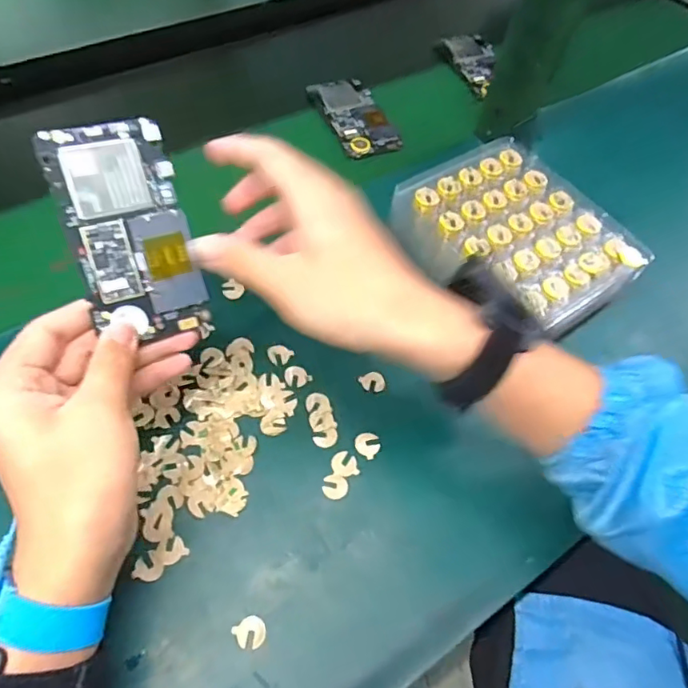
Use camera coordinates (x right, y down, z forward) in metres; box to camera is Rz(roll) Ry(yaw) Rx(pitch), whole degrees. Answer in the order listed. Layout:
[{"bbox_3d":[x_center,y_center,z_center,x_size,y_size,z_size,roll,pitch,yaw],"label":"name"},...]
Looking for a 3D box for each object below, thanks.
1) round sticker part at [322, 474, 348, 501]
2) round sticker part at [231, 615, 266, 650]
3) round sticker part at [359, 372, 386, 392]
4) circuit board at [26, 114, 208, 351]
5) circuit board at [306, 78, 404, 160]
[{"bbox_3d":[-0.006,0.099,0.381,0.017,0.004,0.018,2,59,-3],"label":"round sticker part"},{"bbox_3d":[-0.056,0.175,0.331,0.018,0.004,0.018,2,59,-3],"label":"round sticker part"},{"bbox_3d":[0.023,0.029,0.420,0.017,0.004,0.018,2,59,-3],"label":"round sticker part"},{"bbox_3d":[-0.125,-0.065,0.321,0.064,0.004,0.124,-18,100,-19],"label":"circuit board"},{"bbox_3d":[0.012,-0.249,0.596,0.063,0.011,0.118,-18,62,-17],"label":"circuit board"}]

